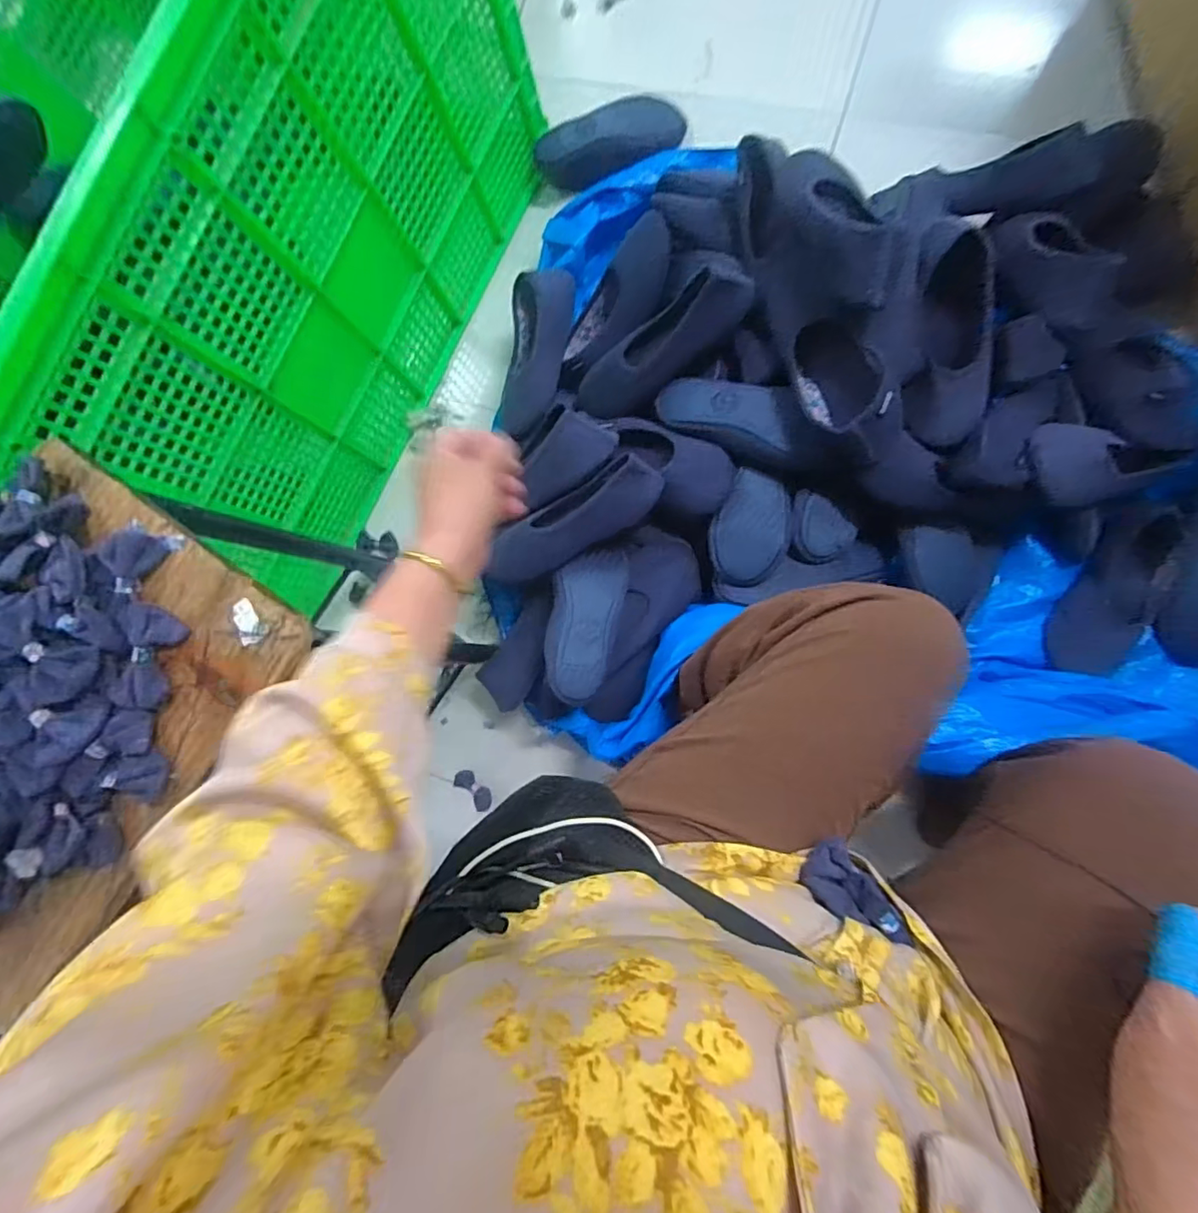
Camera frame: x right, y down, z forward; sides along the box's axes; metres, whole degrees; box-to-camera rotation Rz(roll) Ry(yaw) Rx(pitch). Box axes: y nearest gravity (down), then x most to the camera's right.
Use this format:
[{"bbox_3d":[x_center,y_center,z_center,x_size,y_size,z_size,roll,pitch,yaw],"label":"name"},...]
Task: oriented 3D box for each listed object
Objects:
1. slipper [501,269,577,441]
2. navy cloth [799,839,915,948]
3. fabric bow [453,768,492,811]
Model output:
[{"bbox_3d":[-0.103,-0.382,0.863,0.101,0.068,0.249,16,106,10],"label":"slipper"},{"bbox_3d":[0.166,0.193,0.363,0.036,0.026,0.076,-36,81,4],"label":"navy cloth"},{"bbox_3d":[-0.197,0.290,0.890,0.070,0.028,0.044,41,92,10],"label":"fabric bow"}]

